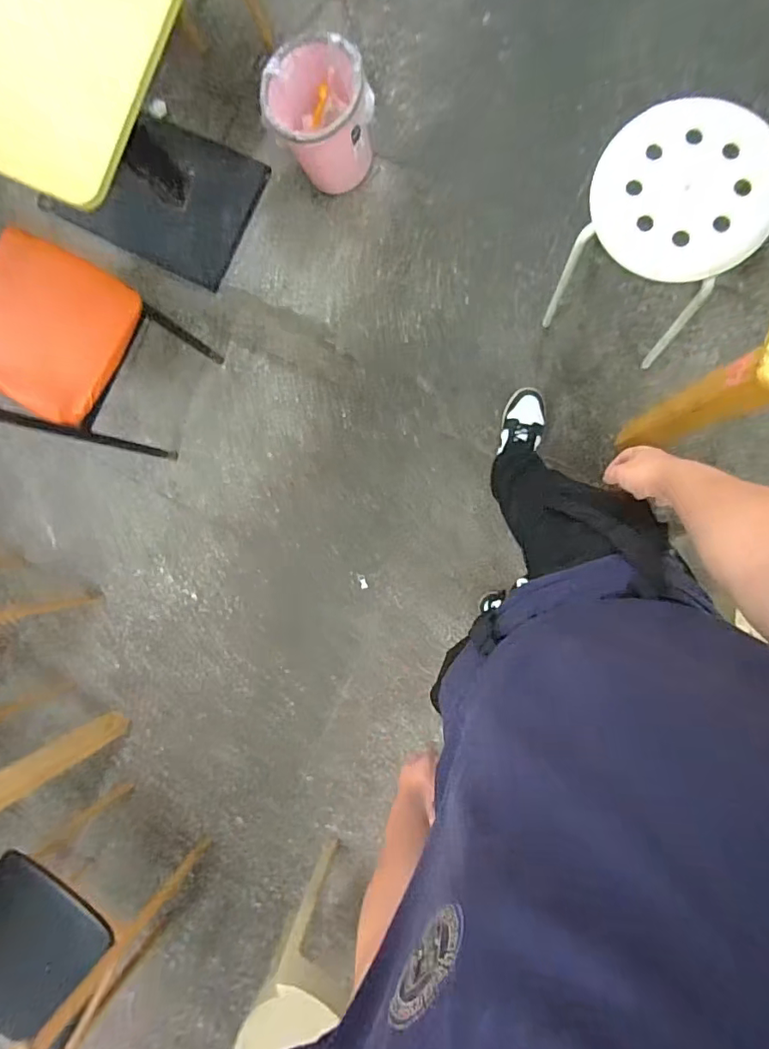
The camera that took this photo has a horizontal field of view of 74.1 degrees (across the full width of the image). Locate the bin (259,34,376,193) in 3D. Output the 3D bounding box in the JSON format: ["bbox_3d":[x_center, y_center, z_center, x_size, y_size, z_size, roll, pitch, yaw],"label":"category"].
[{"bbox_3d":[-0.151,-1.014,1.297,0.242,0.253,0.216,-8,90,9],"label":"bin"}]

